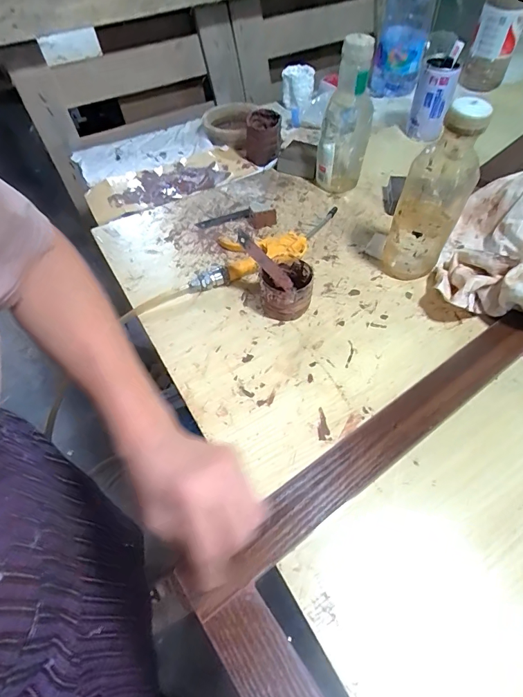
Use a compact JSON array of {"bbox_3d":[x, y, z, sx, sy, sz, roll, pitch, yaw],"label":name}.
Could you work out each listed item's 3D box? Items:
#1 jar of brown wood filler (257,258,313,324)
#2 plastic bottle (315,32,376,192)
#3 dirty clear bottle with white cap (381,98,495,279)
[{"bbox_3d":[0.027,-0.072,0.488,0.065,0.051,0.067,-1,53,1],"label":"jar of brown wood filler"},{"bbox_3d":[0.119,-0.325,0.574,0.072,0.197,0.060,6,54,7],"label":"plastic bottle"},{"bbox_3d":[0.190,-0.168,0.453,0.073,0.204,0.062,22,57,17],"label":"dirty clear bottle with white cap"}]

